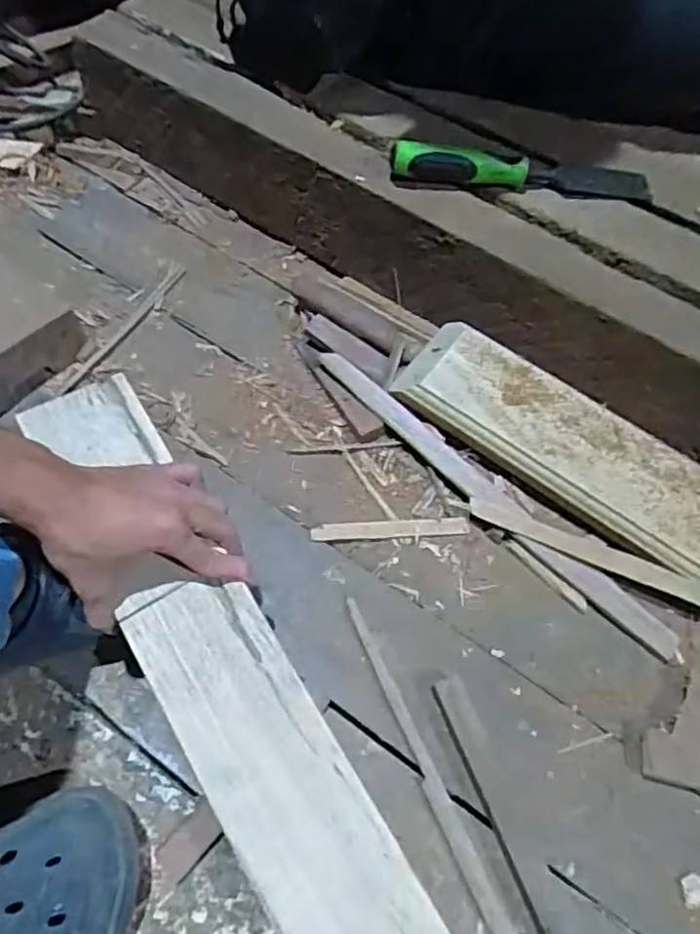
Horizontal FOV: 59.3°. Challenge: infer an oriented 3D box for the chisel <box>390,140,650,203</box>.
[{"bbox_3d":[0.163,-0.287,0.584,0.244,0.032,0.042,5,64,-2],"label":"chisel"}]

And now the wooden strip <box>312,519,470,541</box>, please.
[{"bbox_3d":[0.036,0.055,0.548,0.138,0.005,0.017,-3,62,-5],"label":"wooden strip"}]

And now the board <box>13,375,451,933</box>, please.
[{"bbox_3d":[-0.017,0.236,0.371,0.087,0.018,0.720,-29,72,-17],"label":"board"}]

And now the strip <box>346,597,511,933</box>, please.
[{"bbox_3d":[0.067,0.246,0.445,0.015,0.004,0.322,-21,65,-14],"label":"strip"}]

